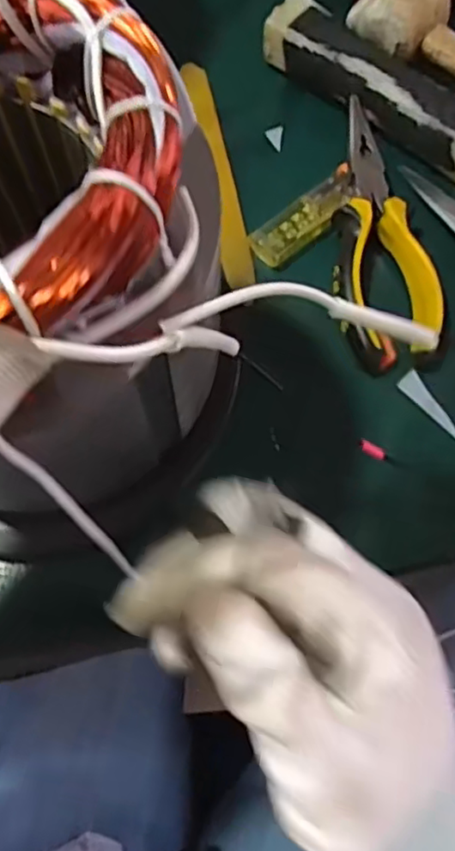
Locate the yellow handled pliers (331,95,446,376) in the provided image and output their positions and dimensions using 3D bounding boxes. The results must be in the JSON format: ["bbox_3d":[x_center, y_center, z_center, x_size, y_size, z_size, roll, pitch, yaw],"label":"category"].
[{"bbox_3d":[0.082,-0.103,0.337,0.053,0.021,0.153,-1,73,-3],"label":"yellow handled pliers"}]

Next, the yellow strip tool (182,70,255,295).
[{"bbox_3d":[-0.007,-0.146,0.359,0.016,0.006,0.155,-10,73,-6],"label":"yellow strip tool"}]

